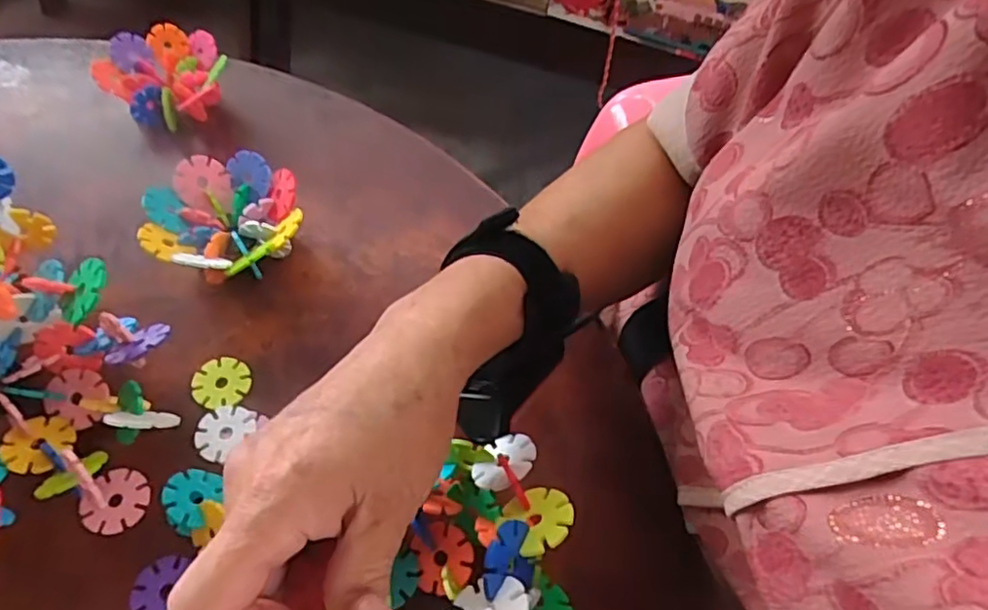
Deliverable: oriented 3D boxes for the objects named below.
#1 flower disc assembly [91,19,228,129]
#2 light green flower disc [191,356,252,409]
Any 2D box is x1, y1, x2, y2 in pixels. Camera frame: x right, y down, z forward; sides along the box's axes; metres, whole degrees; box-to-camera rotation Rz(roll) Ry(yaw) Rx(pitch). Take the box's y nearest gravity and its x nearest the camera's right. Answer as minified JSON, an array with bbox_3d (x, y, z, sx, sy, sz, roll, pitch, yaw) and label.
[{"bbox_3d":[-0.234,-0.164,0.461,0.083,0.041,0.070,6,59,0],"label":"flower disc assembly"},{"bbox_3d":[-0.155,0.043,0.359,0.031,0.004,0.031,3,60,-5],"label":"light green flower disc"}]

